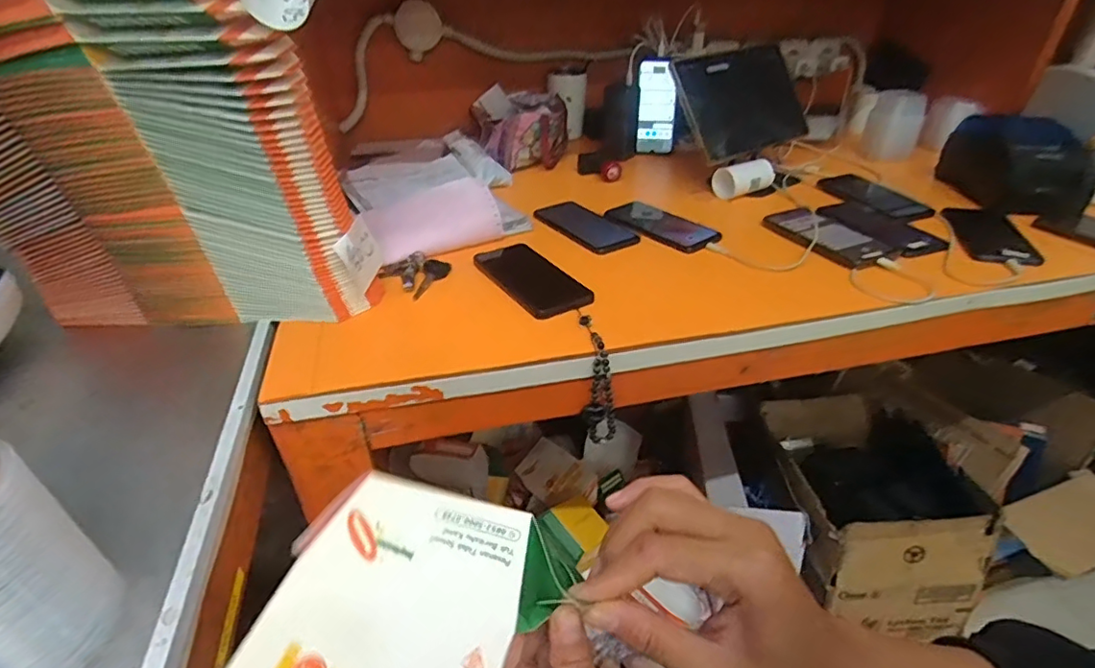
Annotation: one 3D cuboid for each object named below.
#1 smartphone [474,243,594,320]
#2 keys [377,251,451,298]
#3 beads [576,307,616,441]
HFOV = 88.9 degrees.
[{"bbox_3d":[-0.022,-0.068,0.672,0.080,0.012,0.170,-20,38,-25],"label":"smartphone"},{"bbox_3d":[-0.169,-0.077,0.675,0.077,0.028,0.074,14,37,21],"label":"keys"},{"bbox_3d":[0.048,0.048,0.583,0.032,0.135,0.065,-9,9,-10],"label":"beads"}]

